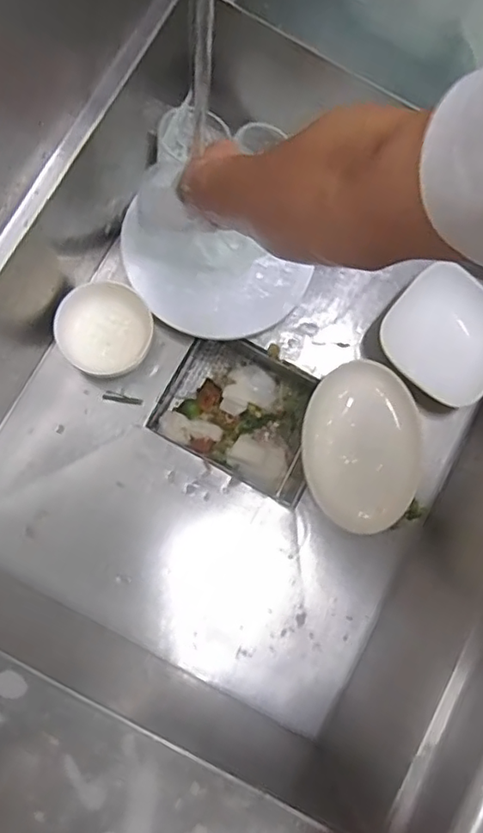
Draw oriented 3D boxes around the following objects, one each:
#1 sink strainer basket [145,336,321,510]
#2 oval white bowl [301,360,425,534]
[{"bbox_3d":[0.003,-0.004,0.740,0.210,0.061,0.157,28,81,0],"label":"sink strainer basket"},{"bbox_3d":[0.145,0.036,0.694,0.140,0.034,0.190,4,81,-4],"label":"oval white bowl"}]

